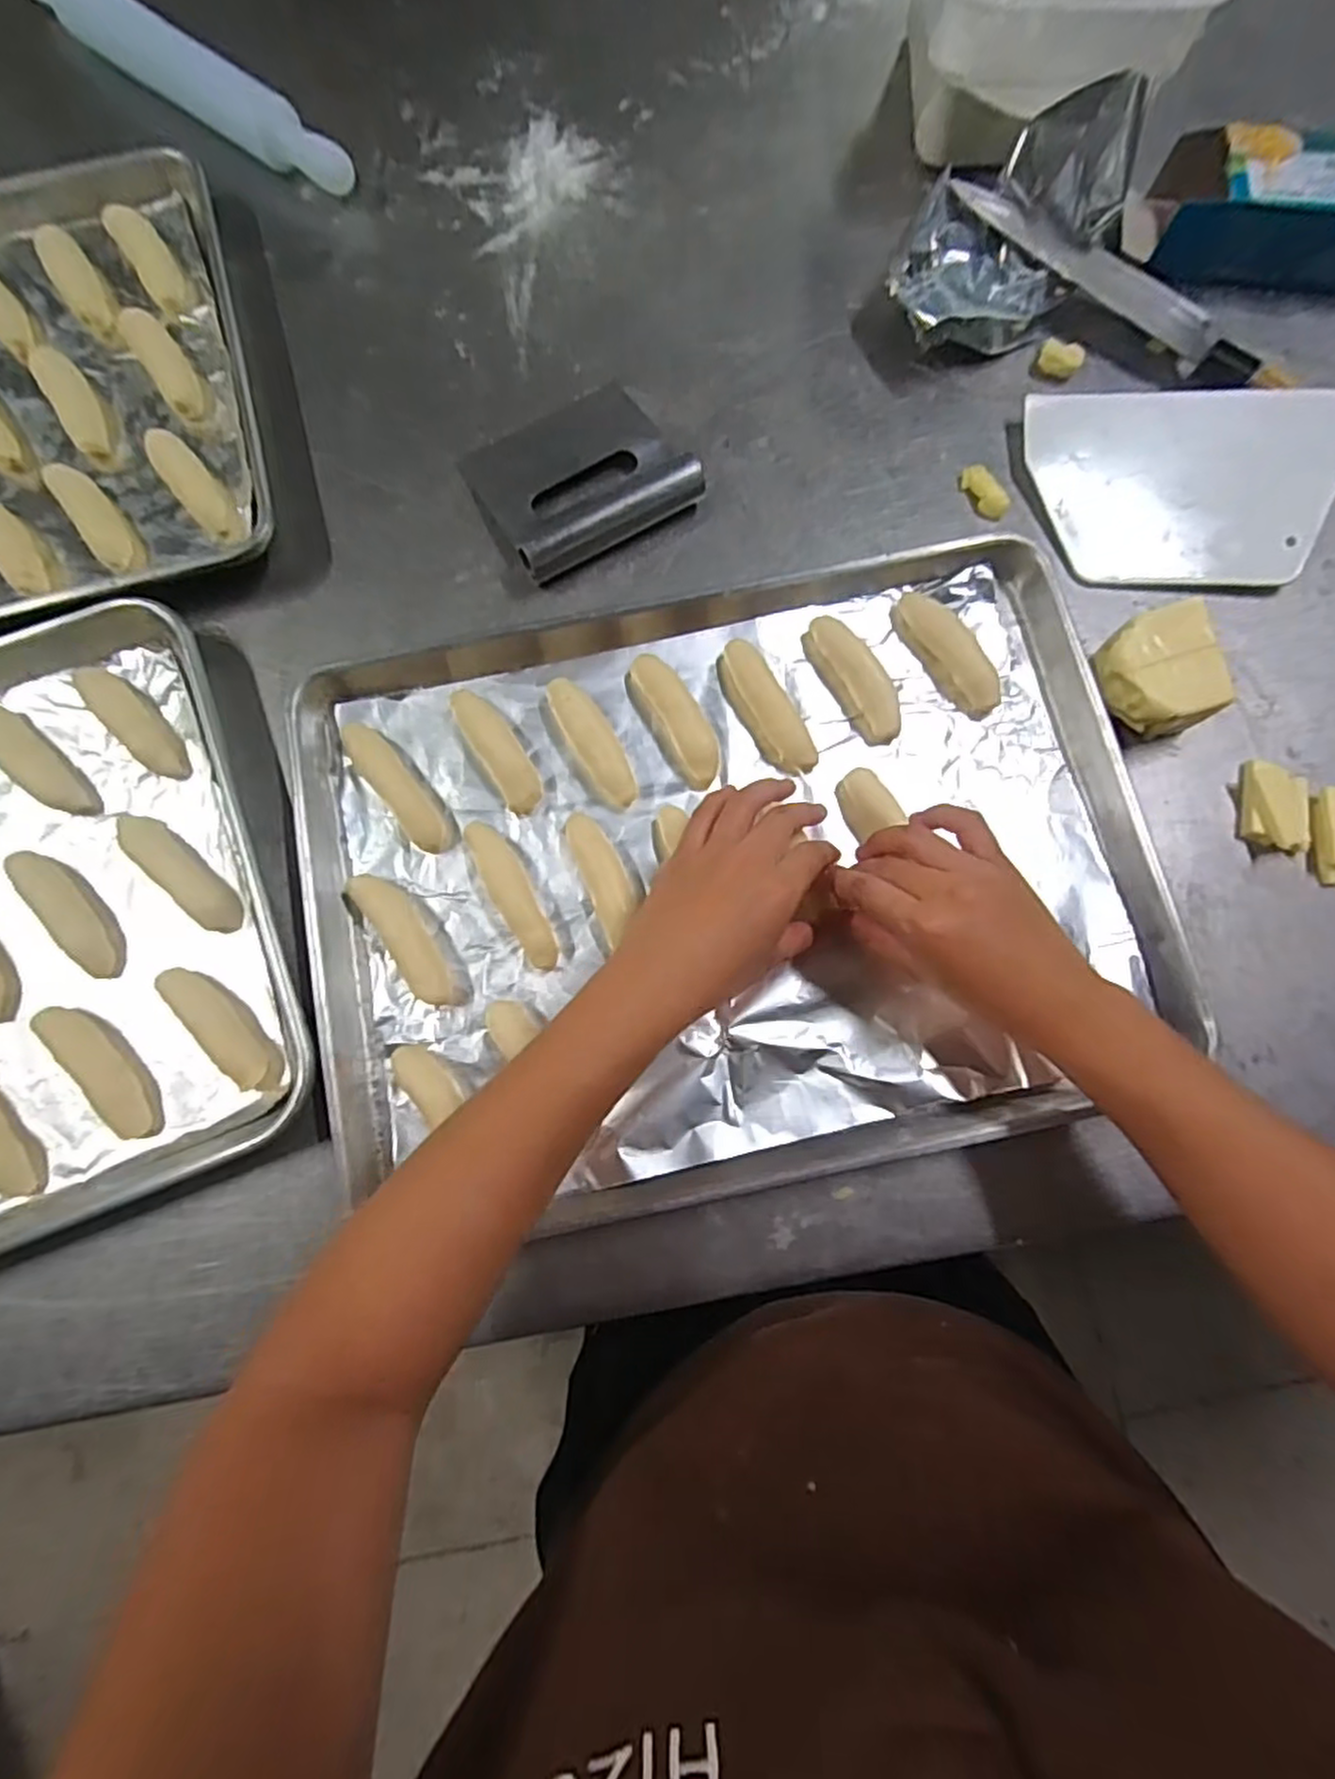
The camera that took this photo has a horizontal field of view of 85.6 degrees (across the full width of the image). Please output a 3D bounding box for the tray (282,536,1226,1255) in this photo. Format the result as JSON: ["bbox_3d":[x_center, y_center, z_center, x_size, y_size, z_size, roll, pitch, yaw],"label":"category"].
[{"bbox_3d":[0.032,-0.015,0.406,0.447,0.029,0.339,-11,79,-2],"label":"tray"}]

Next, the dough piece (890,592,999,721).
[{"bbox_3d":[0.169,-0.143,0.434,0.027,0.015,0.085,-34,81,-6],"label":"dough piece"}]

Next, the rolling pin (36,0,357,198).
[{"bbox_3d":[-0.345,-0.583,0.517,0.298,0.039,0.034,34,81,6],"label":"rolling pin"}]

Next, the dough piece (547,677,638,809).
[{"bbox_3d":[-0.044,-0.085,0.425,0.026,0.018,0.083,-28,80,-5],"label":"dough piece"}]

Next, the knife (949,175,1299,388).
[{"bbox_3d":[0.323,-0.370,0.472,0.315,0.032,0.040,41,82,7],"label":"knife"}]

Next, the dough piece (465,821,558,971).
[{"bbox_3d":[-0.087,0.001,0.407,0.020,0.017,0.093,-28,80,-5],"label":"dough piece"}]

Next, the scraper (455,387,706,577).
[{"bbox_3d":[-0.058,-0.269,0.460,0.123,0.028,0.117,-30,80,-6],"label":"scraper"}]

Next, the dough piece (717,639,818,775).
[{"bbox_3d":[0.058,-0.109,0.429,0.024,0.014,0.089,-29,80,-5],"label":"dough piece"}]

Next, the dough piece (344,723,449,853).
[{"bbox_3d":[-0.157,-0.061,0.416,0.022,0.016,0.088,-37,81,-7],"label":"dough piece"}]

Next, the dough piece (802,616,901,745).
[{"bbox_3d":[0.113,-0.127,0.431,0.026,0.015,0.084,-31,80,-6],"label":"dough piece"}]

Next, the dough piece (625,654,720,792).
[{"bbox_3d":[0.004,-0.101,0.427,0.029,0.017,0.084,-30,80,-6],"label":"dough piece"}]

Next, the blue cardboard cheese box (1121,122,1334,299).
[{"bbox_3d":[0.416,-0.452,0.479,0.197,0.053,0.075,9,79,2],"label":"blue cardboard cheese box"}]

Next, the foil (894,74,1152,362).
[{"bbox_3d":[0.218,-0.428,0.468,0.165,0.078,0.105,-39,81,-7],"label":"foil"}]

